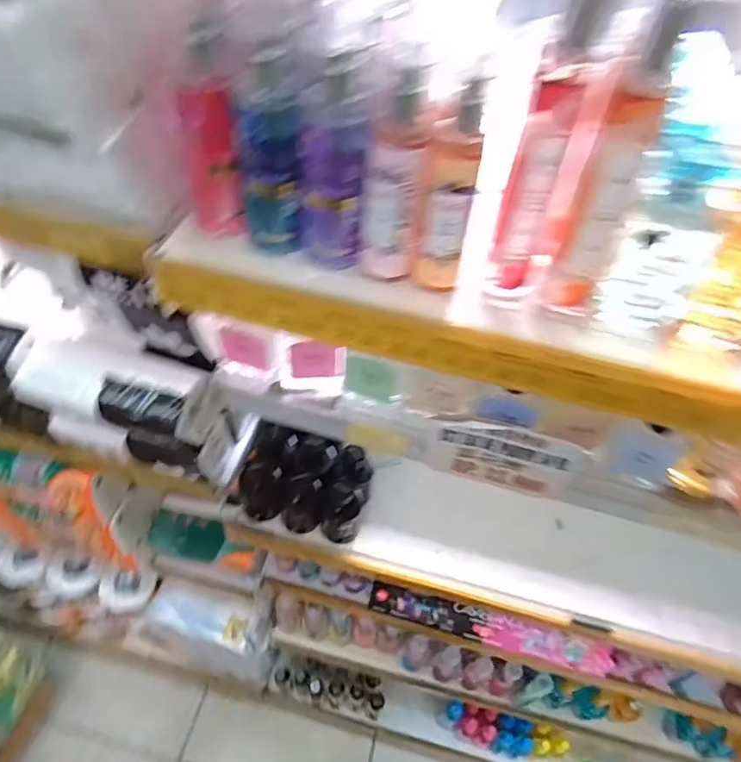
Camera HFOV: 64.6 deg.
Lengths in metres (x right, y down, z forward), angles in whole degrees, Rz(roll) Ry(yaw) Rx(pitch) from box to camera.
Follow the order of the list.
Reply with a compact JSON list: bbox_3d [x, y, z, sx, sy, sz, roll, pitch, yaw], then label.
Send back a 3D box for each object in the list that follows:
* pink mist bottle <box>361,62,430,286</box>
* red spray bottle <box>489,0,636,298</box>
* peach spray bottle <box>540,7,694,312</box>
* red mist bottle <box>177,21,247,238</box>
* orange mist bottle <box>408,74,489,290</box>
[{"bbox_3d":[0.015,-0.125,0.380,0.036,0.132,0.039,6,52,1],"label":"pink mist bottle"},{"bbox_3d":[0.111,-0.133,0.353,0.045,0.183,0.048,17,53,10],"label":"red spray bottle"},{"bbox_3d":[0.140,-0.117,0.347,0.041,0.174,0.032,19,53,11],"label":"peach spray bottle"},{"bbox_3d":[-0.108,-0.159,0.393,0.035,0.133,0.033,-11,54,-12],"label":"red mist bottle"},{"bbox_3d":[0.049,-0.121,0.377,0.037,0.135,0.038,14,52,7],"label":"orange mist bottle"}]

